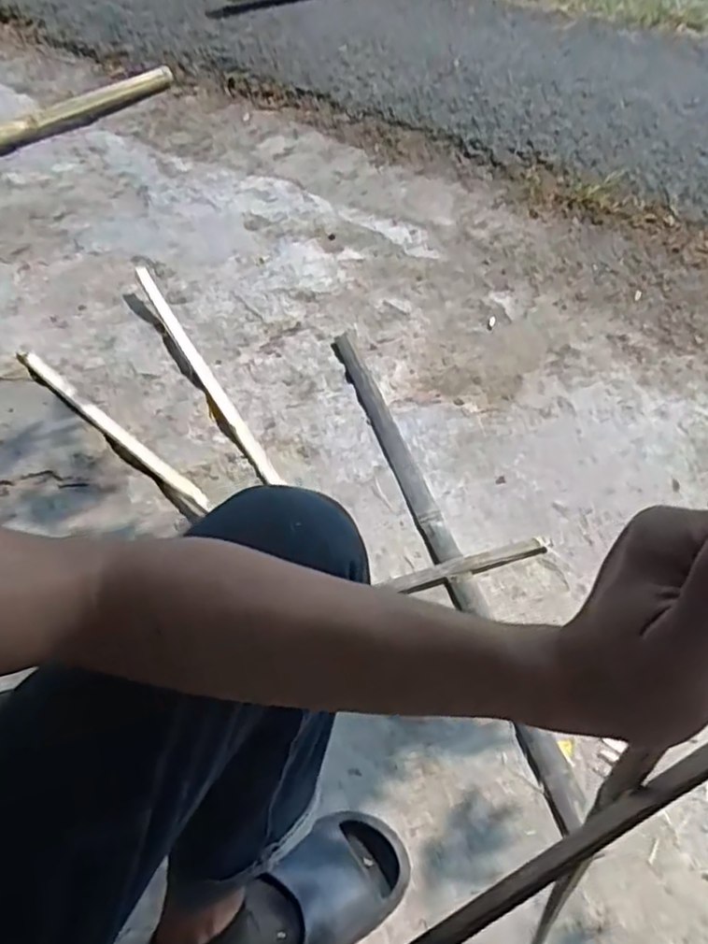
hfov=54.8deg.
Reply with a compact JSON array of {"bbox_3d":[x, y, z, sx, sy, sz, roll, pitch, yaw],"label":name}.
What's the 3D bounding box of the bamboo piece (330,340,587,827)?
[{"bbox_3d":[0.117,0.071,1.080,0.042,0.043,0.931,-13,53,-12],"label":"bamboo piece"}]

